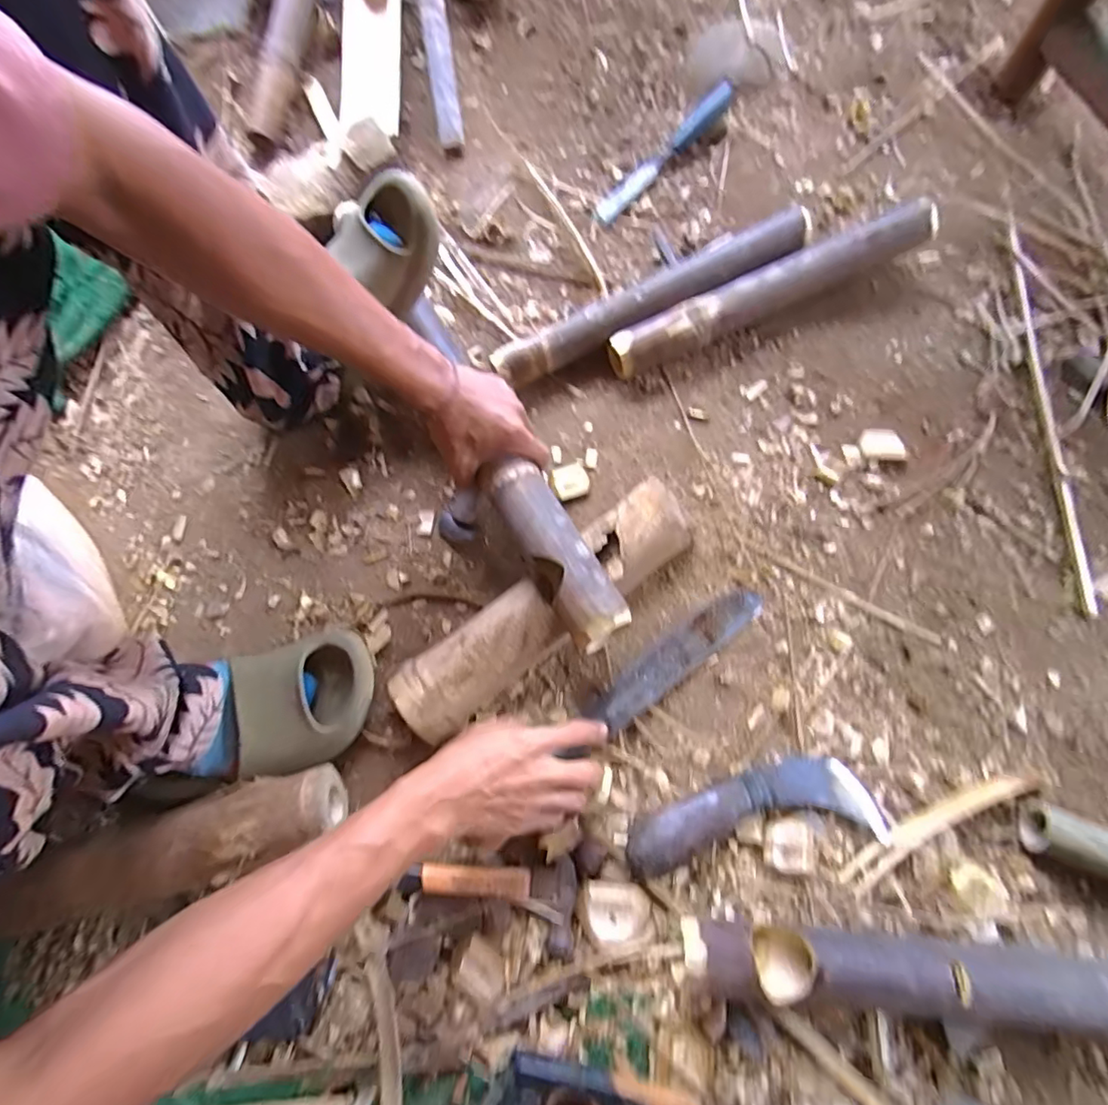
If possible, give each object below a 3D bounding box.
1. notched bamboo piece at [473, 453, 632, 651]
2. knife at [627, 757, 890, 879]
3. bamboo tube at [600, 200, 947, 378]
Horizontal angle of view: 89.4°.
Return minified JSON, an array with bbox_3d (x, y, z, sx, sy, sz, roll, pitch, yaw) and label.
[{"bbox_3d":[-0.001,-0.003,0.495,0.055,0.039,0.182,-30,73,-8],"label":"notched bamboo piece"},{"bbox_3d":[0.174,0.223,0.480,0.226,0.042,0.069,-6,74,-1],"label":"knife"},{"bbox_3d":[0.238,-0.285,0.611,0.386,0.055,0.047,-24,75,-6],"label":"bamboo tube"}]

